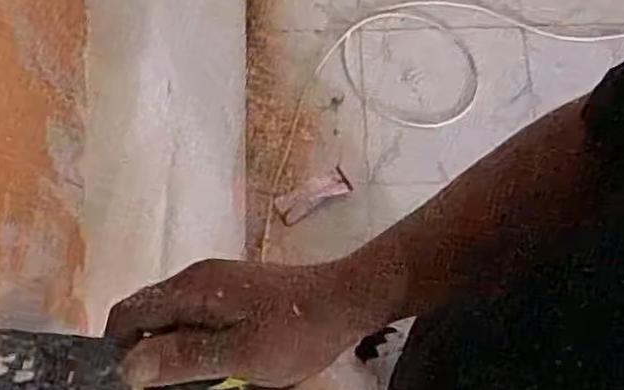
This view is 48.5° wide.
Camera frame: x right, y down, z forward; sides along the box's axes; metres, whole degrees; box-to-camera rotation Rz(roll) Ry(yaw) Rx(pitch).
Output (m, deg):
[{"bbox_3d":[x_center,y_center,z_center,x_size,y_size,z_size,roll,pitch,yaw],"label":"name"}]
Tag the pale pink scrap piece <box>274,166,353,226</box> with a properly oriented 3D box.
[{"bbox_3d":[0.002,-0.001,1.534,0.172,0.020,0.067,-30,74,-9],"label":"pale pink scrap piece"}]

